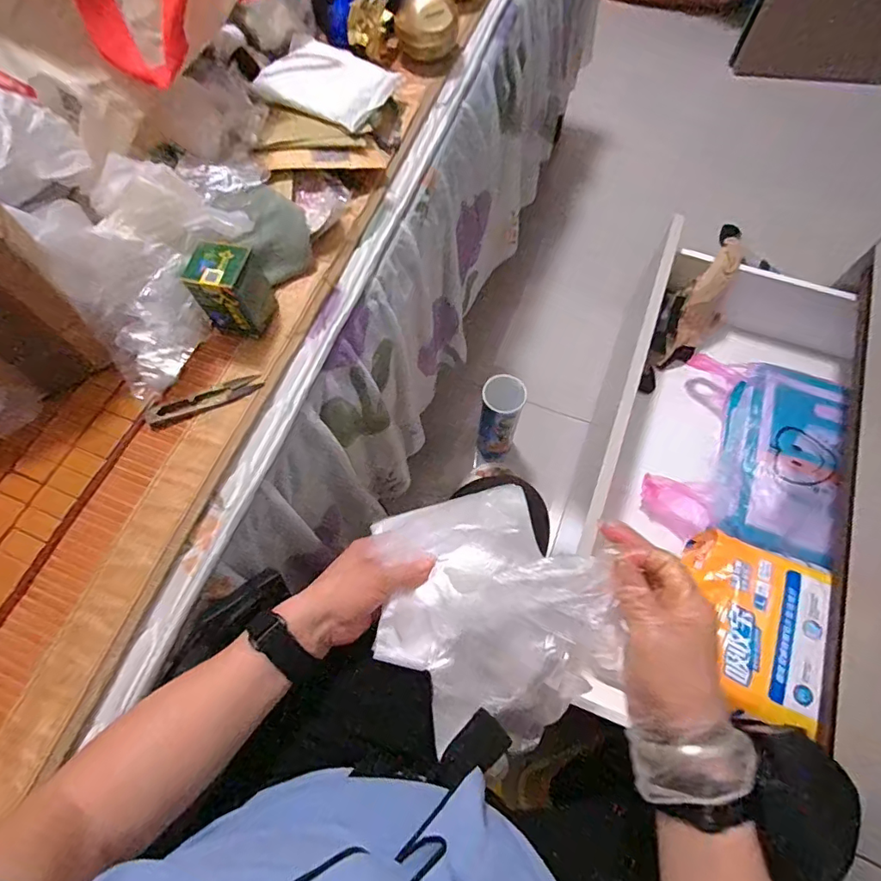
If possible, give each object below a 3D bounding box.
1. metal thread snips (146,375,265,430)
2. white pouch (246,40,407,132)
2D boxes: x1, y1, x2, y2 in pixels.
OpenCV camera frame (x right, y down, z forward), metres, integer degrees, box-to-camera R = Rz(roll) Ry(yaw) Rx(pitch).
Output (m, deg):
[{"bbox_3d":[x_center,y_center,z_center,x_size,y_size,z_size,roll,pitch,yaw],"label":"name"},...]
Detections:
[{"bbox_3d":[-0.210,-0.034,0.450,0.100,0.005,0.024,-21,69,-8],"label":"metal thread snips"},{"bbox_3d":[-0.124,-0.387,0.546,0.117,0.013,0.123,28,67,4],"label":"white pouch"}]

